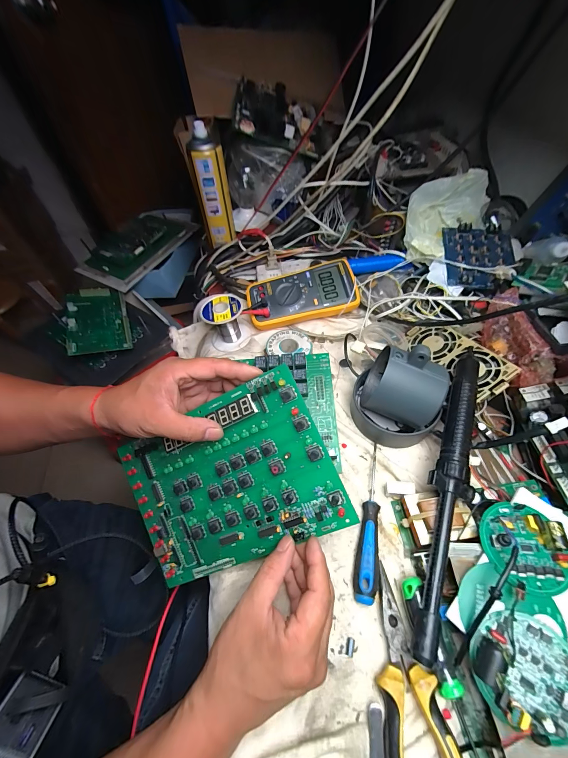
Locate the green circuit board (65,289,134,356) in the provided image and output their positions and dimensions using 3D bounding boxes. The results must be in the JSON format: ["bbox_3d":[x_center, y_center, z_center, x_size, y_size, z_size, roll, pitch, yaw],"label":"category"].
[{"bbox_3d":[-0.420,-0.134,0.664,0.116,0.013,0.203,-12,59,-26],"label":"green circuit board"}]

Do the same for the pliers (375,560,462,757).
[{"bbox_3d":[0.096,0.246,0.240,0.051,0.028,0.143,-8,55,-2],"label":"pliers"}]

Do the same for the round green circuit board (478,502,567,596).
[{"bbox_3d":[0.210,0.145,0.257,0.060,0.023,0.069,-8,55,-2],"label":"round green circuit board"}]

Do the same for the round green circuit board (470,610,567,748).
[{"bbox_3d":[0.181,0.217,0.217,0.070,0.023,0.068,-2,55,3],"label":"round green circuit board"}]

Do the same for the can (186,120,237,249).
[{"bbox_3d":[-0.144,-0.378,0.593,0.067,0.189,0.077,-14,56,-6],"label":"can"}]

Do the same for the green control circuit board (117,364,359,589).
[{"bbox_3d":[-0.058,0.103,0.295,0.210,0.010,0.154,-26,84,13],"label":"green control circuit board"}]

